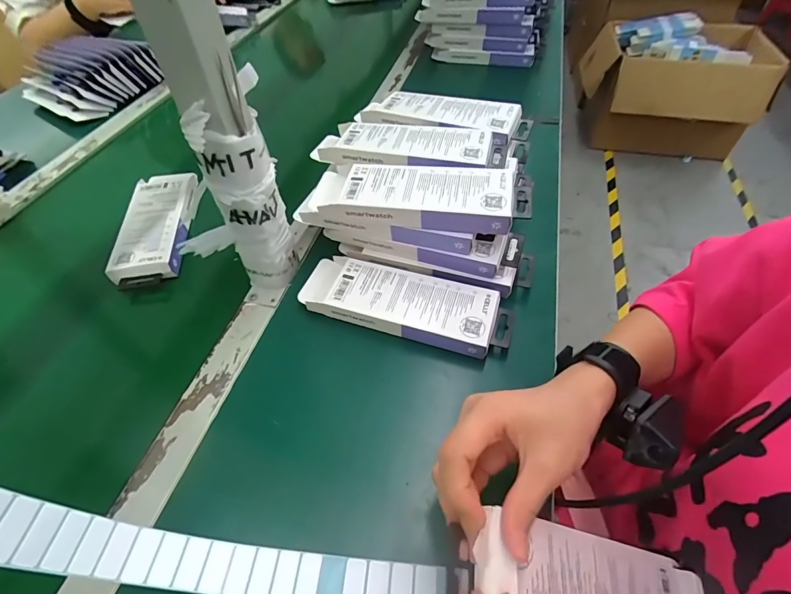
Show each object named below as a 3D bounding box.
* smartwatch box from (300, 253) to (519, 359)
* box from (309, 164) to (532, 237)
[{"bbox_3d":[0.010,0.005,0.425,0.222,0.023,0.073,15,53,13],"label":"smartwatch box"},{"bbox_3d":[0.023,-0.107,0.414,0.223,0.029,0.069,8,52,8],"label":"box"}]

